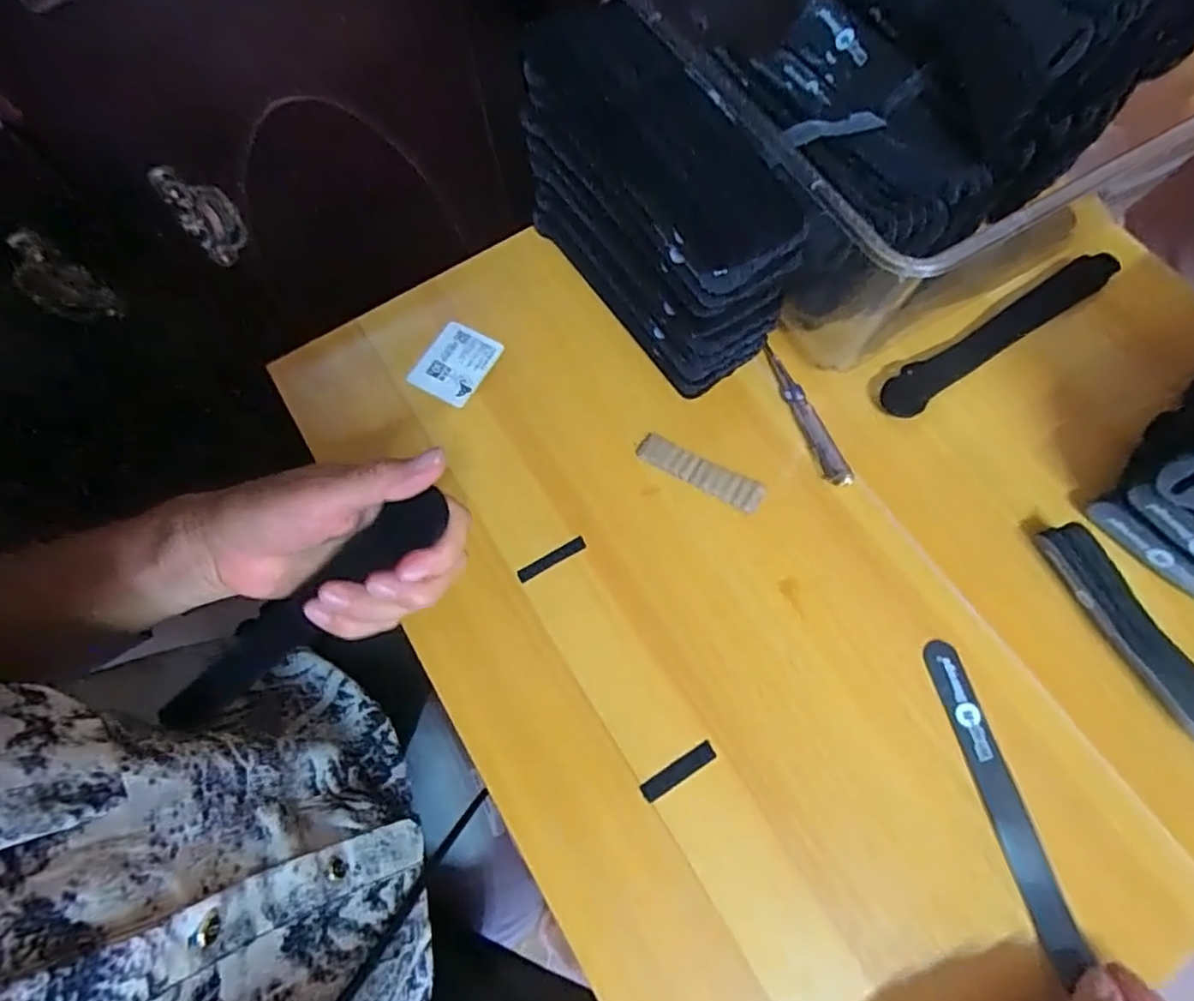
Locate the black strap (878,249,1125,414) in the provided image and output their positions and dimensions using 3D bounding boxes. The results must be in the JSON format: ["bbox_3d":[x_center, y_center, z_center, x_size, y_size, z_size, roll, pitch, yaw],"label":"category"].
[{"bbox_3d":[0.283,-0.119,0.445,0.204,0.006,0.029,-33,72,-9],"label":"black strap"}]

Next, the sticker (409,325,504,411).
[{"bbox_3d":[-0.103,-0.100,0.466,0.053,0.006,0.059,29,76,13],"label":"sticker"}]

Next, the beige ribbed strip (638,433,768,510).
[{"bbox_3d":[0.068,-0.019,0.420,0.086,0.004,0.019,28,74,12],"label":"beige ribbed strip"}]

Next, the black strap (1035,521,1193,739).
[{"bbox_3d":[0.326,0.099,0.356,0.031,0.033,0.195,-33,72,-9],"label":"black strap"}]

